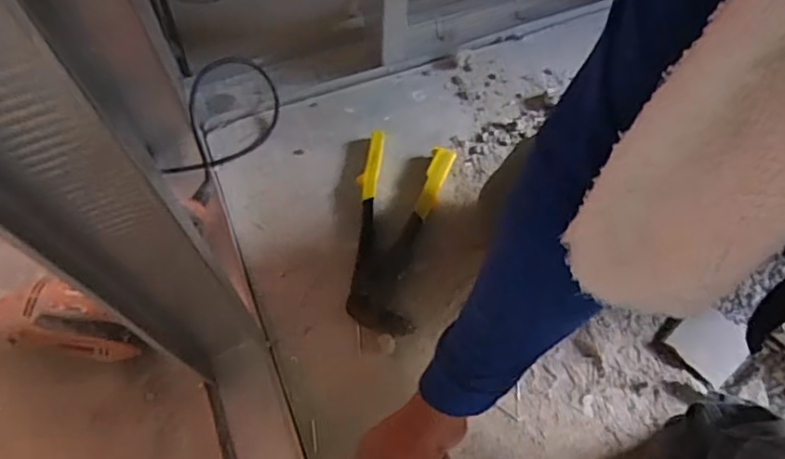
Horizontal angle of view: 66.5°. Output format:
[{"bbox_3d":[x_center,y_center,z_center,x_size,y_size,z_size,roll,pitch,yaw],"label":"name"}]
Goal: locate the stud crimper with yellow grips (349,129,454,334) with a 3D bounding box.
[{"bbox_3d":[0.005,-0.001,0.716,0.104,0.033,0.245,8,65,5],"label":"stud crimper with yellow grips"}]

